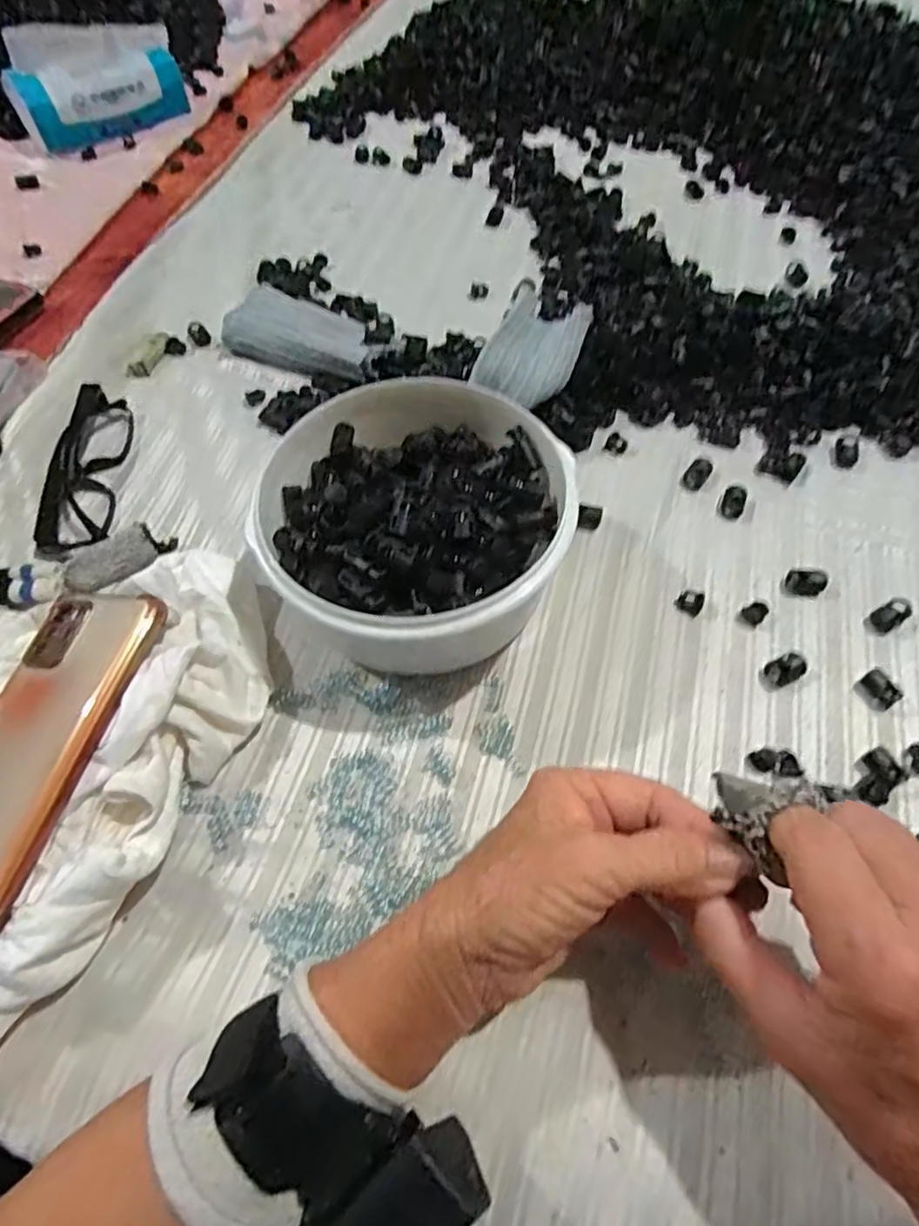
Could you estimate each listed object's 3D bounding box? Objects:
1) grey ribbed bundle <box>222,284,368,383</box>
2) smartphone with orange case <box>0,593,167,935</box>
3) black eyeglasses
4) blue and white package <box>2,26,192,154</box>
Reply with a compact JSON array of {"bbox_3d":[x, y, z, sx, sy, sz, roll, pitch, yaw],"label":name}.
[{"bbox_3d":[-0.113,-0.201,0.478,0.126,0.034,0.055,28,64,19],"label":"grey ribbed bundle"},{"bbox_3d":[-0.205,0.061,0.314,0.076,0.010,0.158,1,60,22],"label":"smartphone with orange case"},{"bbox_3d":[-0.239,-0.097,0.423,0.036,0.024,0.128,-9,58,-2],"label":"black eyeglasses"},{"bbox_3d":[-0.367,-0.533,0.668,0.166,0.085,0.059,-24,61,-12],"label":"blue and white package"}]

